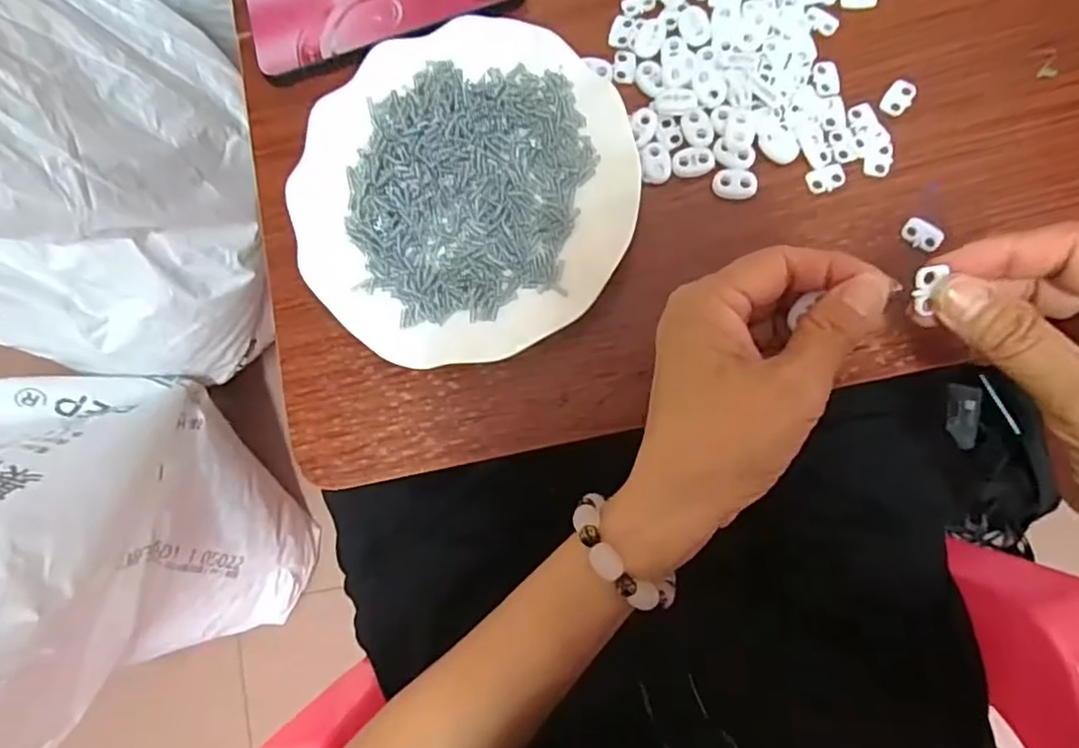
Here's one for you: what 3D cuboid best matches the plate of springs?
[{"bbox_3d":[-0.040,-0.099,0.340,0.180,0.025,0.182,-1,83,8],"label":"plate of springs"}]

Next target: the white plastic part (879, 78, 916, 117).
[{"bbox_3d":[0.189,-0.145,0.325,0.013,0.004,0.020,37,89,10],"label":"white plastic part"}]

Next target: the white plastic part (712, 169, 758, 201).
[{"bbox_3d":[0.105,-0.101,0.332,0.023,0.007,0.014,7,84,8],"label":"white plastic part"}]

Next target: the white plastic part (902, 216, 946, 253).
[{"bbox_3d":[0.195,-0.071,0.316,0.019,0.005,0.013,31,88,10],"label":"white plastic part"}]

